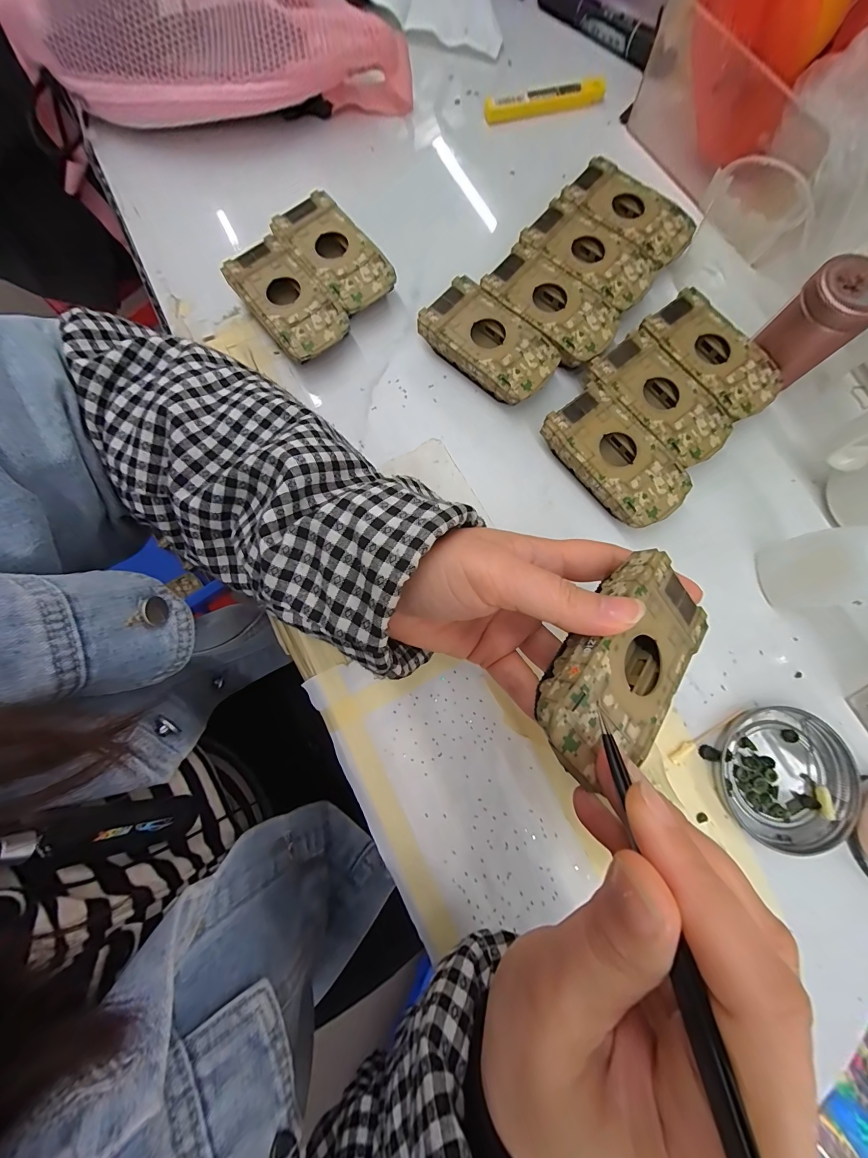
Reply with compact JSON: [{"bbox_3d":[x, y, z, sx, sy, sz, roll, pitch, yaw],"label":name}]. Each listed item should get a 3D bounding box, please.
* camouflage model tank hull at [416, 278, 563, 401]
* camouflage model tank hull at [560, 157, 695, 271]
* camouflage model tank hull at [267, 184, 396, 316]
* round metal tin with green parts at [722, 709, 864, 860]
[{"bbox_3d":[0.039,-0.164,0.268,0.094,0.026,0.048,42,83,7],"label":"camouflage model tank hull"},{"bbox_3d":[0.147,-0.272,0.287,0.094,0.023,0.051,40,83,7],"label":"camouflage model tank hull"},{"bbox_3d":[-0.073,-0.237,0.282,0.052,0.026,0.092,-36,81,-5],"label":"camouflage model tank hull"},{"bbox_3d":[0.213,0.118,0.224,0.076,0.010,0.076,0,79,-1],"label":"round metal tin with green parts"}]

